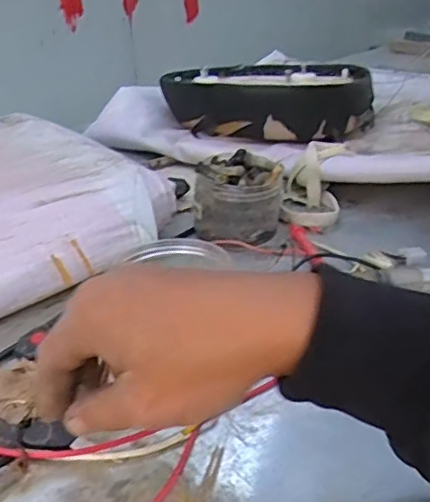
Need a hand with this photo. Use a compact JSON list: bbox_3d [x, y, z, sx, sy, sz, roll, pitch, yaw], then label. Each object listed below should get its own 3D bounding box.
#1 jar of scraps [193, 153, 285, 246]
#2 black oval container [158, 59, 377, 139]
[{"bbox_3d":[0.018,-0.053,0.566,0.062,0.062,0.069,-23,36,-36],"label":"jar of scraps"},{"bbox_3d":[0.086,-0.223,0.847,0.287,0.058,0.227,13,31,26],"label":"black oval container"}]

